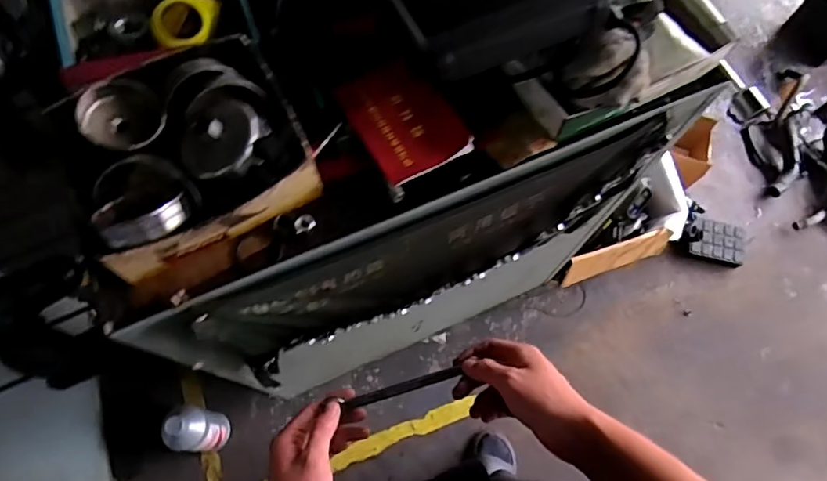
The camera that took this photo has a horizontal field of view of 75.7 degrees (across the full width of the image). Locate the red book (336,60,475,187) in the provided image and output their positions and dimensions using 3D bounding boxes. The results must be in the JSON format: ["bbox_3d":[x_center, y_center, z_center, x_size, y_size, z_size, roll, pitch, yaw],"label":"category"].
[{"bbox_3d":[-0.012,-0.135,0.575,0.096,0.015,0.145,-26,71,-10],"label":"red book"}]

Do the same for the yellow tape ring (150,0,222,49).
[{"bbox_3d":[-0.250,-0.239,0.577,0.064,0.018,0.070,5,69,2],"label":"yellow tape ring"}]

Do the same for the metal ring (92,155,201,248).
[{"bbox_3d":[-0.236,-0.033,0.460,0.079,0.027,0.084,0,68,0],"label":"metal ring"}]

